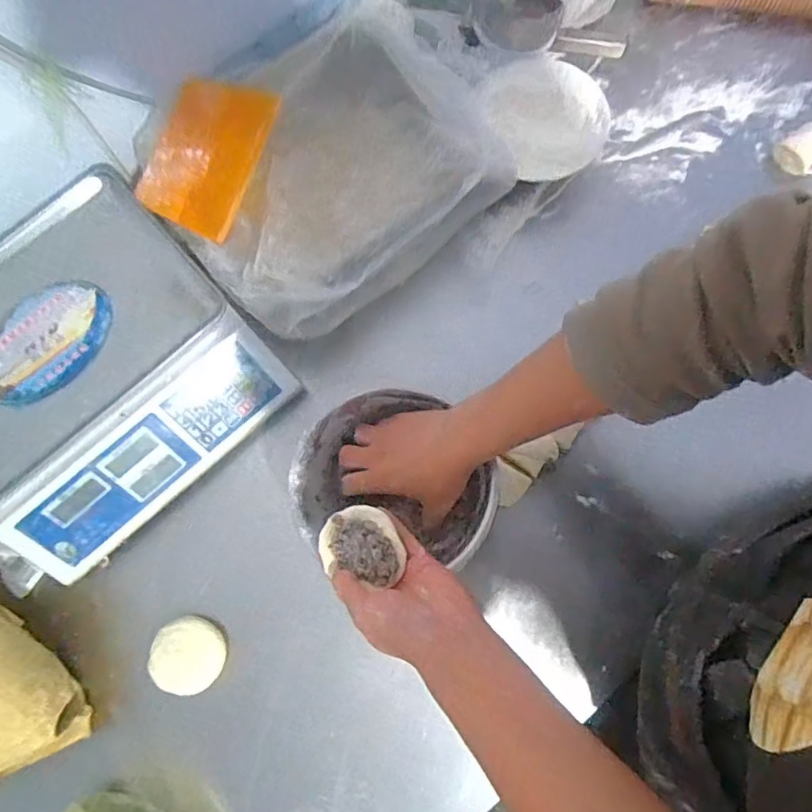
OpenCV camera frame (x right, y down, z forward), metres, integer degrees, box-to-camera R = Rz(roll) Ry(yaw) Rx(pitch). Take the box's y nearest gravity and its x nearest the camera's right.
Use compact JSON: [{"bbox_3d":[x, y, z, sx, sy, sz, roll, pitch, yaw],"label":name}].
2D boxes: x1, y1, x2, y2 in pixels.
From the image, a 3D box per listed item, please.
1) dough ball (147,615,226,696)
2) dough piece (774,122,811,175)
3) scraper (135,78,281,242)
[{"bbox_3d":[-0.234,0.266,0.597,0.075,0.034,0.074,0,79,1],"label":"dough ball"},{"bbox_3d":[0.496,-0.322,0.693,0.052,0.034,0.057,0,79,1],"label":"dough piece"},{"bbox_3d":[-0.222,-0.284,0.623,0.112,0.010,0.180,18,80,4],"label":"scraper"}]

